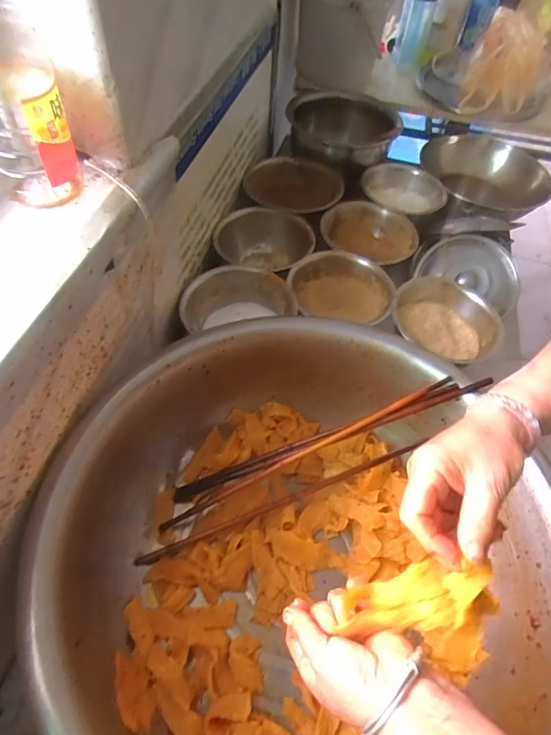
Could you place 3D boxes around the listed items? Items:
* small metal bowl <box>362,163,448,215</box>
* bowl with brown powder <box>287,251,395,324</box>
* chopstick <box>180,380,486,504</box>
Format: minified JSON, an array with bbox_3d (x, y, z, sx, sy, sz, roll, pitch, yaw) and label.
[{"bbox_3d":[0.294,-0.383,0.999,0.158,0.052,0.168,-7,53,-10],"label":"small metal bowl"},{"bbox_3d":[0.113,-0.124,0.818,0.183,0.073,0.165,5,52,-1],"label":"bowl with brown powder"},{"bbox_3d":[0.064,0.098,0.591,0.436,0.016,0.015,-22,54,8],"label":"chopstick"}]

